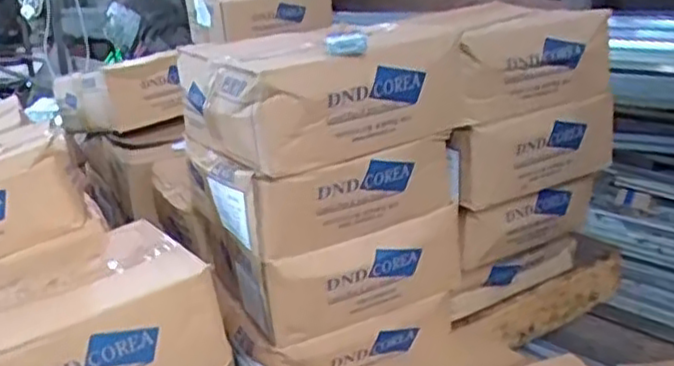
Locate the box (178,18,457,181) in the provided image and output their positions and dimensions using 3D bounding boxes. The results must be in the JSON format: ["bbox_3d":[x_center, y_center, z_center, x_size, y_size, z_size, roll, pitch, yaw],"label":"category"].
[{"bbox_3d":[-0.001,-0.140,1.034,0.374,0.148,0.272,-12,19,-27],"label":"box"}]

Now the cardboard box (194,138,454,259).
[{"bbox_3d":[-0.008,-0.003,1.047,0.333,0.117,0.206,-14,20,-32],"label":"cardboard box"}]

